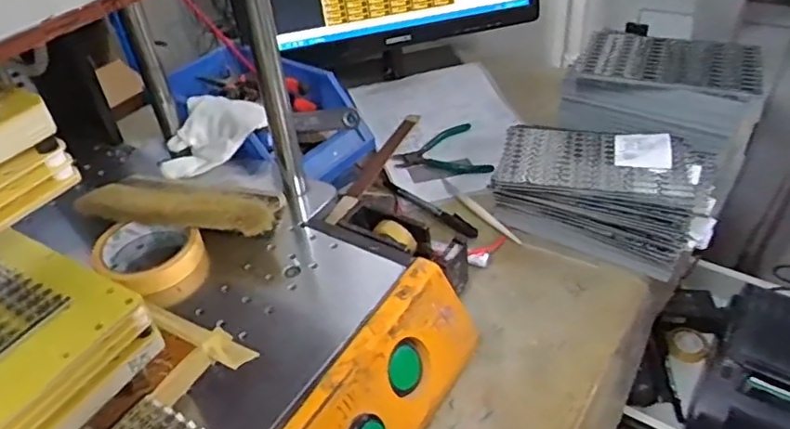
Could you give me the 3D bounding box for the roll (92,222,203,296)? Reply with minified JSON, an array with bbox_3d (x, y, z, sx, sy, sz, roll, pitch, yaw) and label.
[{"bbox_3d":[-0.227,0.034,0.560,0.086,0.023,0.101,-33,47,-29],"label":"roll"}]

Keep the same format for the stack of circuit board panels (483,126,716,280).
[{"bbox_3d":[0.224,-0.029,0.663,0.226,0.070,0.147,17,44,23],"label":"stack of circuit board panels"}]

